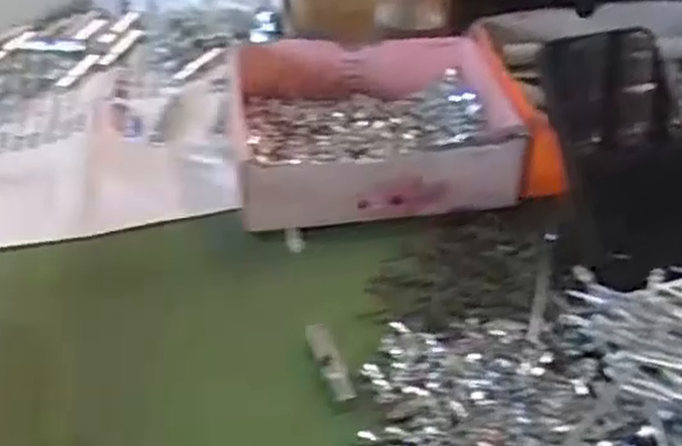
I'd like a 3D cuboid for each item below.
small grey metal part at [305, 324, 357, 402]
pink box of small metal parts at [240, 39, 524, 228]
[{"bbox_3d":[-0.006,0.072,0.413,0.013,0.004,0.051,-15,46,-15],"label":"small grey metal part"},{"bbox_3d":[0.019,-0.068,0.520,0.181,0.047,0.150,-3,45,-3],"label":"pink box of small metal parts"}]

